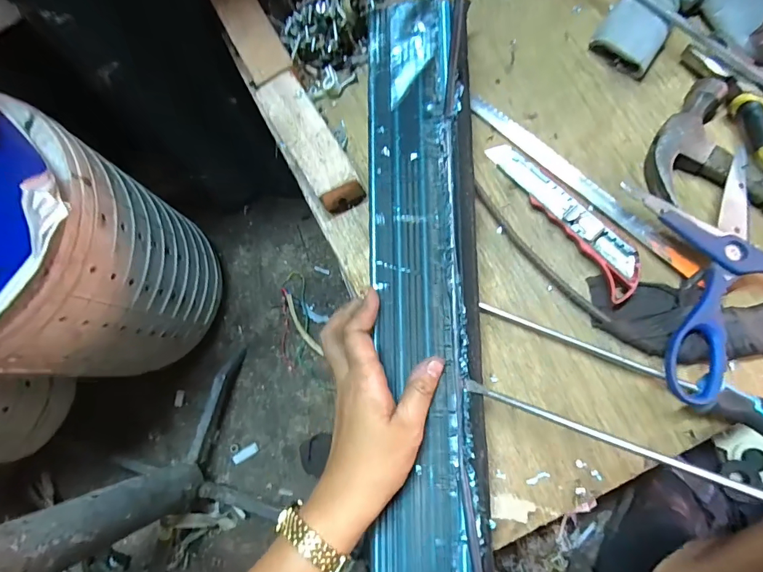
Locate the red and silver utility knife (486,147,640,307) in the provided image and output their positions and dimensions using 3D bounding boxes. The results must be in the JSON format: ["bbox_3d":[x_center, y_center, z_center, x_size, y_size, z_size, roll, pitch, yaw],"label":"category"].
[{"bbox_3d":[0.149,-0.062,0.338,0.039,0.013,0.158,-38,76,-1],"label":"red and silver utility knife"}]

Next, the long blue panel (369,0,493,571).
[{"bbox_3d":[0.038,0.035,0.313,0.102,0.030,0.557,-3,81,6],"label":"long blue panel"}]

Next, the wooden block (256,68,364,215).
[{"bbox_3d":[-0.060,-0.127,0.372,0.042,0.035,0.126,-31,76,0],"label":"wooden block"}]

